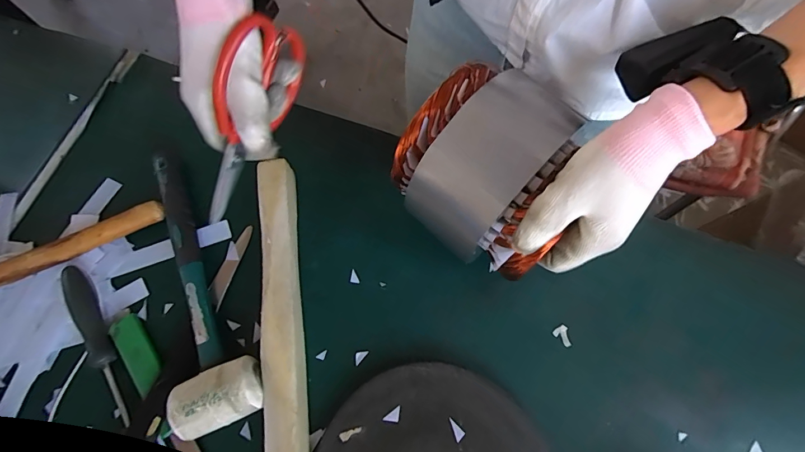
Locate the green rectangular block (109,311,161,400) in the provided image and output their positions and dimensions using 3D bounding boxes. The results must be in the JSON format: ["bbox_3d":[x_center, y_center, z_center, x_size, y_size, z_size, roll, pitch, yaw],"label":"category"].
[{"bbox_3d":[-0.247,0.116,0.368,0.026,0.007,0.079,-36,73,-10],"label":"green rectangular block"}]

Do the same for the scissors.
[{"bbox_3d":[-0.118,-0.075,0.303,0.009,0.081,0.155,29,108,12],"label":"scissors"}]

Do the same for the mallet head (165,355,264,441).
[{"bbox_3d":[-0.154,0.143,0.336,0.072,0.036,0.046,-24,71,-6],"label":"mallet head"}]

